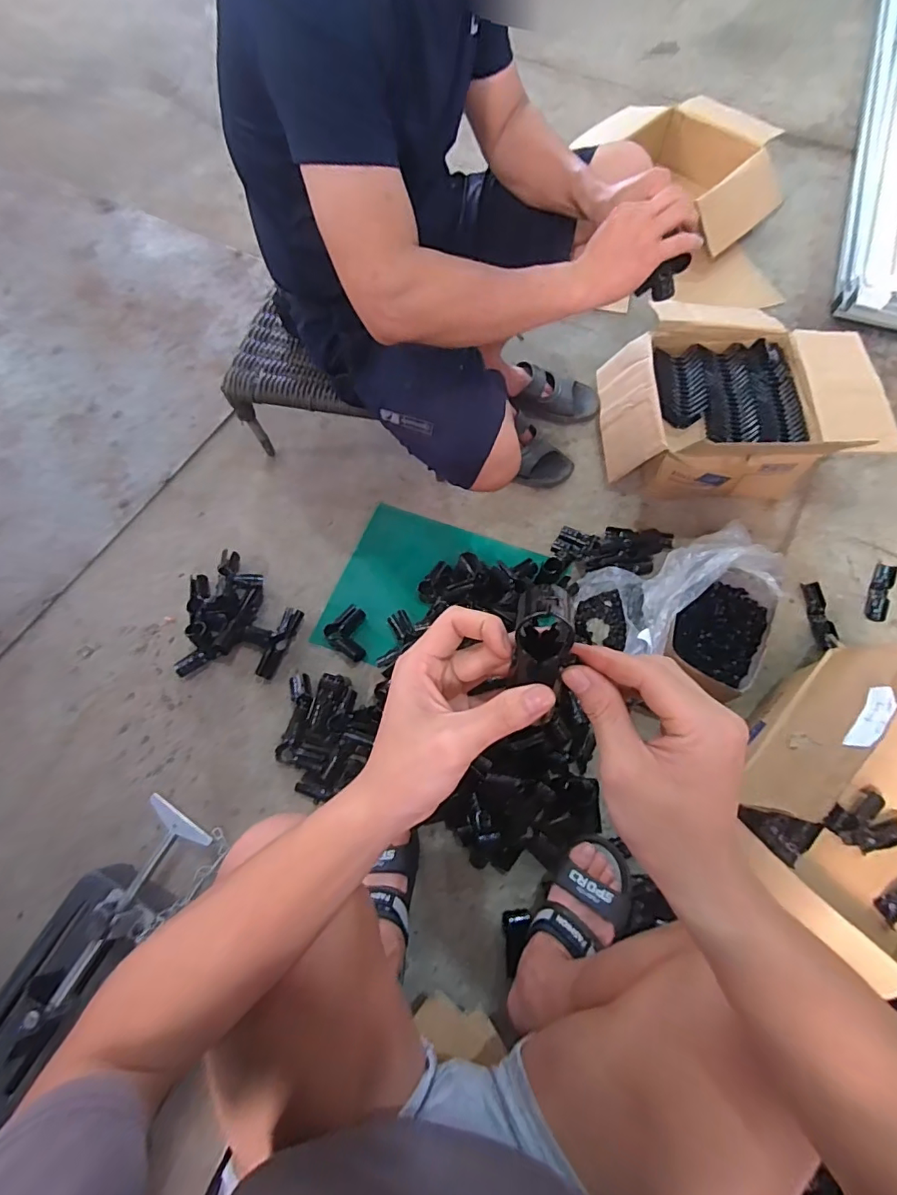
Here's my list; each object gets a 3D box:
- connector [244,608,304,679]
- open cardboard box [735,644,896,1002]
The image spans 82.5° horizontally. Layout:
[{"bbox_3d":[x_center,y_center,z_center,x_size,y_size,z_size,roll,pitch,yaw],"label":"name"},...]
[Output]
[{"bbox_3d":[-0.319,0.074,0.908,0.076,0.032,0.130,20,68,9],"label":"connector"},{"bbox_3d":[0.581,0.248,0.669,0.290,0.210,0.397,41,72,16],"label":"open cardboard box"}]

